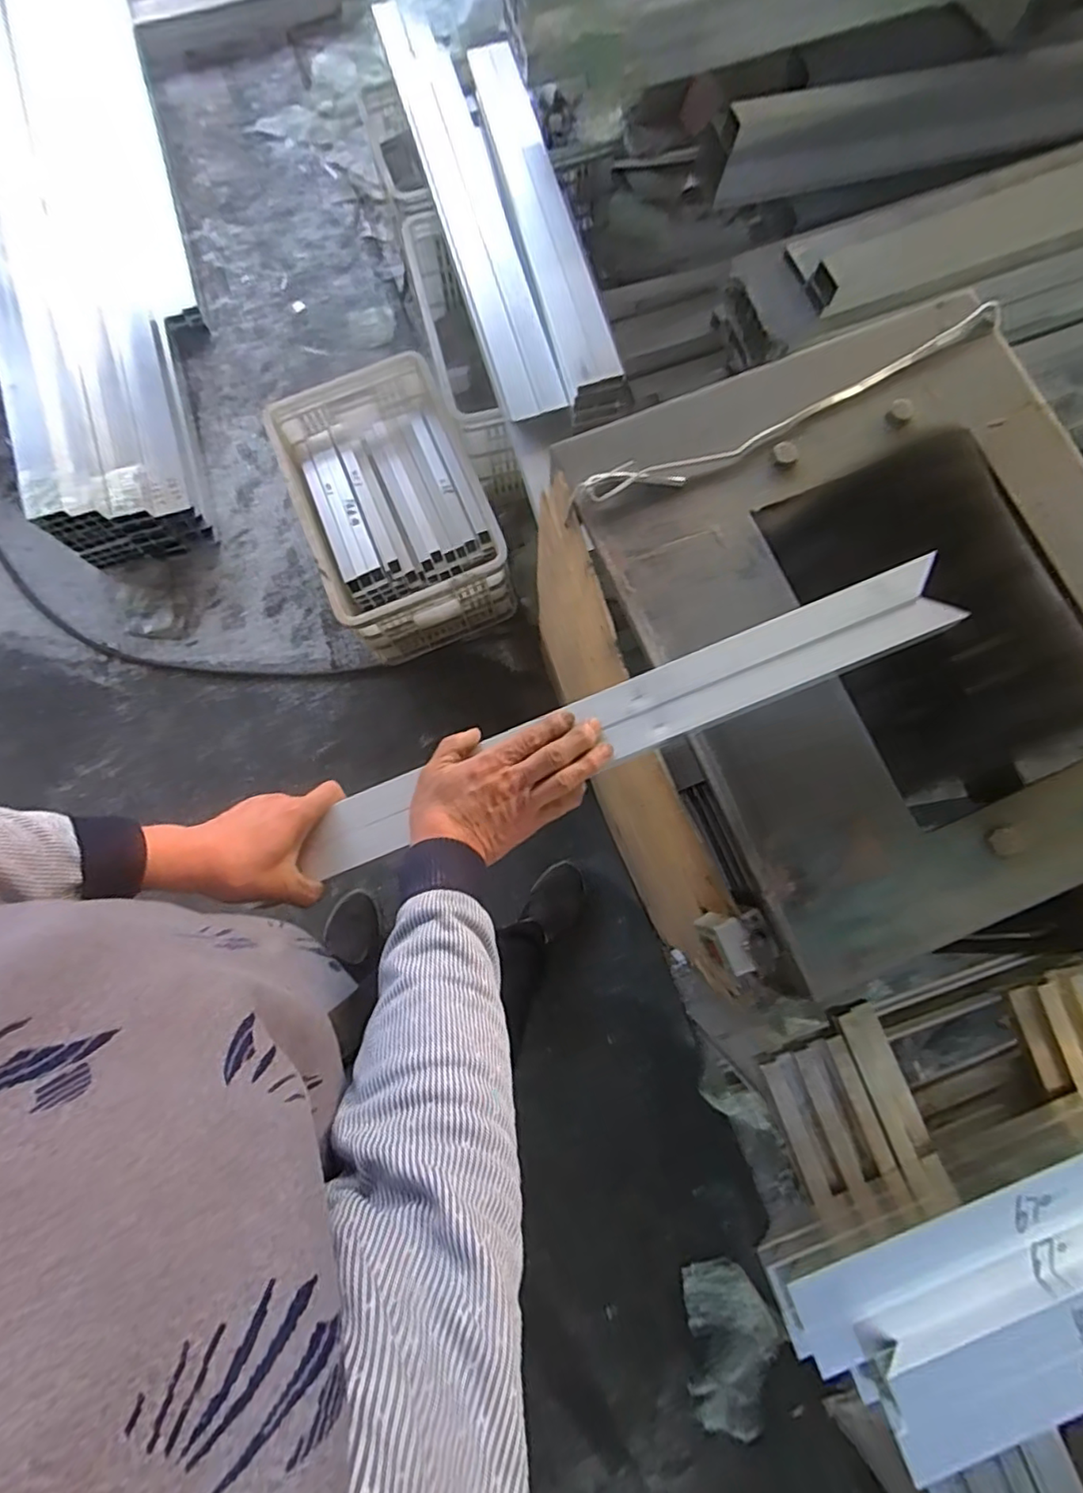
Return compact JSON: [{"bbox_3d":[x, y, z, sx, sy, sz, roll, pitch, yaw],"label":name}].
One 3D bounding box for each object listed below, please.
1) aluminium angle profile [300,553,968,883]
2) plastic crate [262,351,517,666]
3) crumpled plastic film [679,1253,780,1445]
[{"bbox_3d":[0.064,-0.017,0.543,0.570,0.025,0.061,-22,80,3],"label":"aluminium angle profile"},{"bbox_3d":[-0.305,-0.481,1.323,0.349,0.238,0.516,-23,80,-3],"label":"plastic crate"},{"bbox_3d":[0.349,1.106,1.142,0.156,0.021,0.269,-1,79,1],"label":"crumpled plastic film"}]

